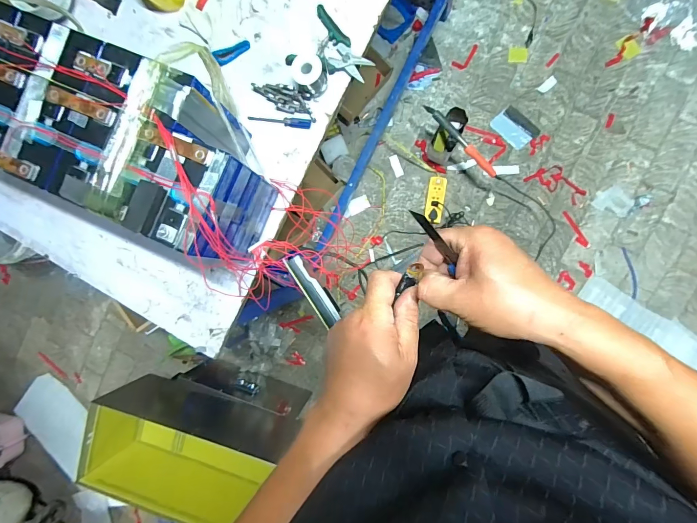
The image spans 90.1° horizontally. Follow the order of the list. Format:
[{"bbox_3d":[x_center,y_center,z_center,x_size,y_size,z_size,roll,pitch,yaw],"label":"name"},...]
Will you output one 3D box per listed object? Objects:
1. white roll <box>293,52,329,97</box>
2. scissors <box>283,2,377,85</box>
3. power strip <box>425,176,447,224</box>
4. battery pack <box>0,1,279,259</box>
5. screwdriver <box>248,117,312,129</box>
[{"bbox_3d":[-0.068,-0.335,0.626,0.056,0.053,0.055,0,92,9],"label":"white roll"},{"bbox_3d":[-0.043,-0.376,0.638,0.113,0.021,0.157,-40,86,8],"label":"scissors"},{"bbox_3d":[0.334,-0.235,1.326,0.069,0.033,0.175,8,93,9],"label":"power strip"},{"bbox_3d":[-0.381,-0.206,0.567,0.511,0.188,0.219,24,95,7],"label":"battery pack"},{"bbox_3d":[-0.133,-0.267,0.665,0.124,0.011,0.015,7,93,9],"label":"screwdriver"}]

